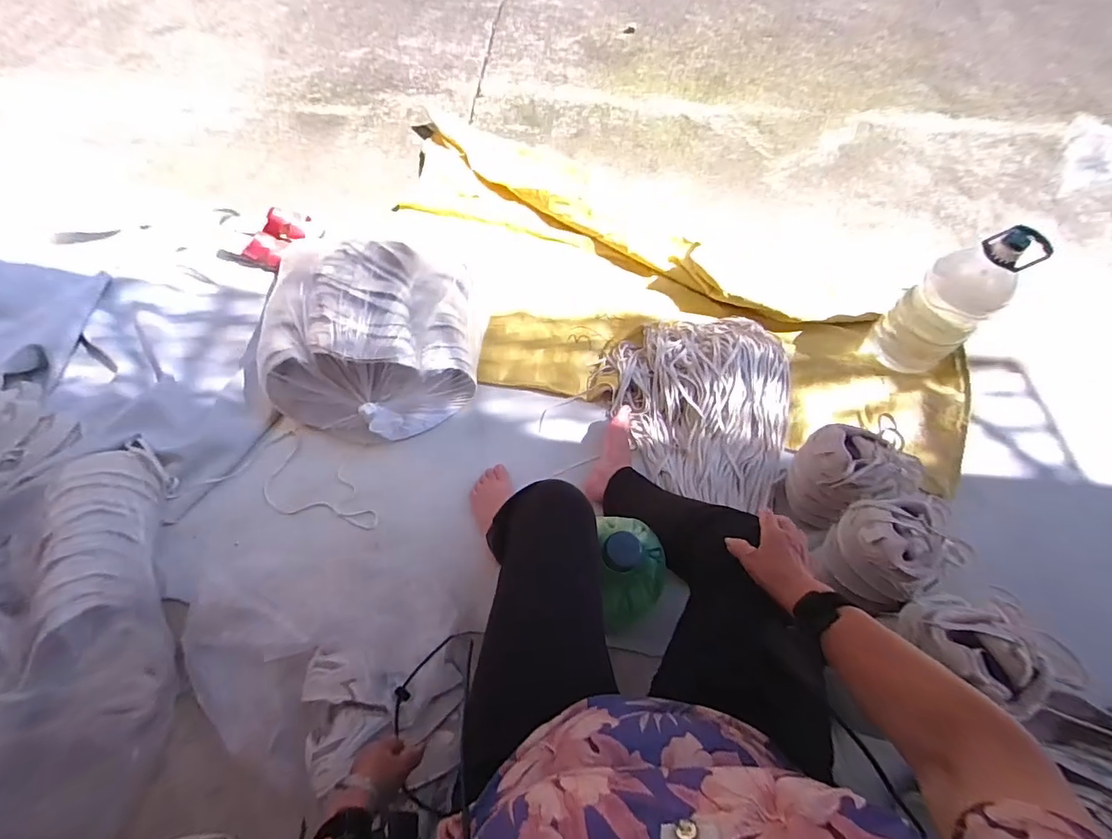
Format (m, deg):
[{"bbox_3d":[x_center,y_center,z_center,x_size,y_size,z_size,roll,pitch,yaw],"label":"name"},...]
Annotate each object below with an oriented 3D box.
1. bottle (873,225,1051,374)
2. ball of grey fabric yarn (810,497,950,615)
[{"bbox_3d":[0.901,-0.265,1.108,0.167,0.344,0.138,39,66,17],"label":"bottle"},{"bbox_3d":[0.495,0.196,0.726,0.169,0.118,0.144,-27,69,-13],"label":"ball of grey fabric yarn"}]

